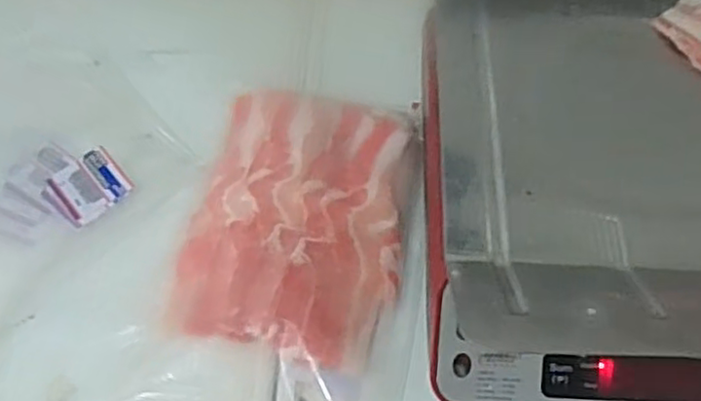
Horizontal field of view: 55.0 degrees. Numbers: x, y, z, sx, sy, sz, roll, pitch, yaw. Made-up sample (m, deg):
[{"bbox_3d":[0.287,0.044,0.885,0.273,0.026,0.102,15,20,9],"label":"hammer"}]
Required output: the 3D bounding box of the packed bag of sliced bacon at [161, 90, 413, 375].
[{"bbox_3d":[-0.037,0.006,0.511,0.156,0.026,0.217,12,55,6],"label":"packed bag of sliced bacon"}]

